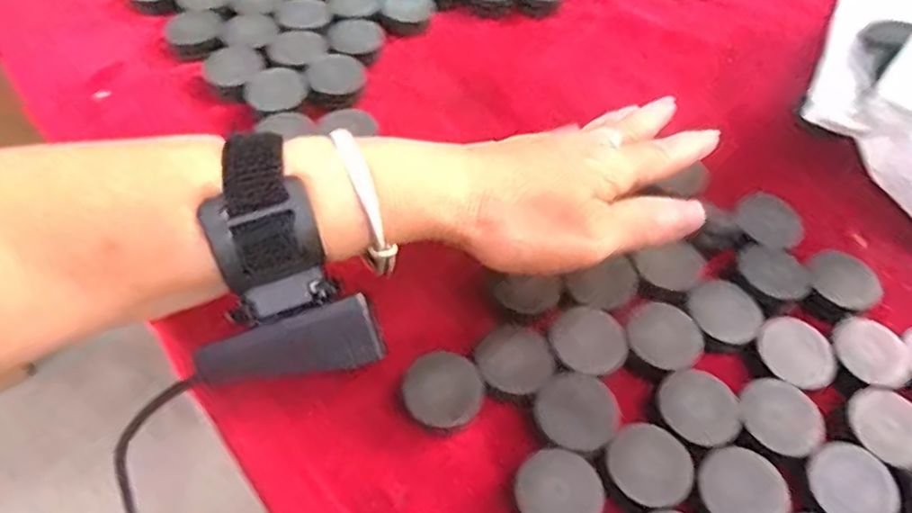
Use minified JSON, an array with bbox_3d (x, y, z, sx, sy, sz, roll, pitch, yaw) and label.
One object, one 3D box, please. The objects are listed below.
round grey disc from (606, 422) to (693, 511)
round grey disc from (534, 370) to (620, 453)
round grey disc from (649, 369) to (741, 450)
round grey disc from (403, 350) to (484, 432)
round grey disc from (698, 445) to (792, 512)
[{"bbox_3d":[0.076,0.082,0.246,0.030,0.004,0.032,1,56,-2],"label":"round grey disc"},{"bbox_3d":[0.050,0.064,0.259,0.032,0.004,0.032,1,56,-2],"label":"round grey disc"},{"bbox_3d":[0.101,0.061,0.259,0.033,0.004,0.035,1,56,-2],"label":"round grey disc"},{"bbox_3d":[-0.005,0.055,0.261,0.032,0.005,0.031,1,56,-2],"label":"round grey disc"},{"bbox_3d":[0.111,0.089,0.240,0.033,0.004,0.032,1,56,-2],"label":"round grey disc"}]

